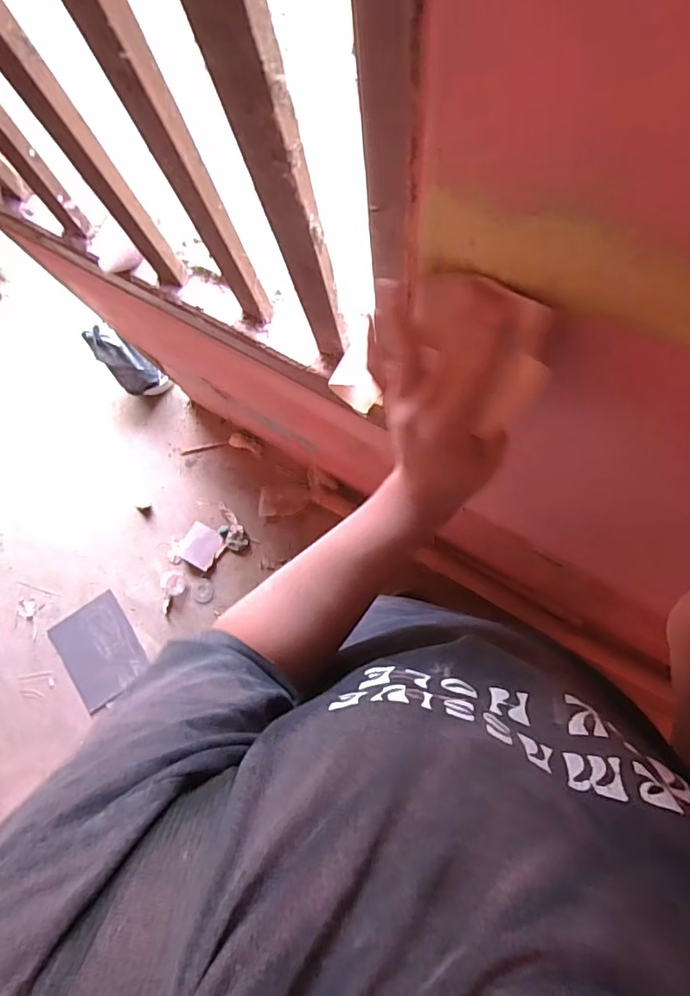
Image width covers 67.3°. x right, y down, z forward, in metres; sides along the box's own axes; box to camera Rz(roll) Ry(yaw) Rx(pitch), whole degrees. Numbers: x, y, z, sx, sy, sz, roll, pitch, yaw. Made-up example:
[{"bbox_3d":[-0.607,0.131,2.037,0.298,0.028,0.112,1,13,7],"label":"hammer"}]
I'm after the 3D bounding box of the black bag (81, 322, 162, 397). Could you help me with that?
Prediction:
[{"bbox_3d":[-0.634,-0.391,1.470,0.108,0.122,0.223,-43,114,-1],"label":"black bag"}]

